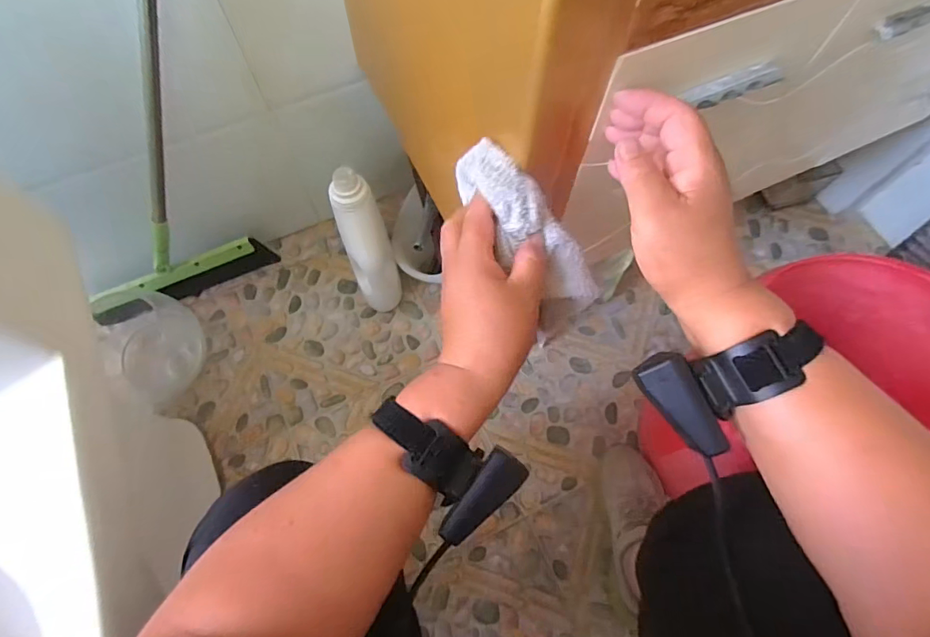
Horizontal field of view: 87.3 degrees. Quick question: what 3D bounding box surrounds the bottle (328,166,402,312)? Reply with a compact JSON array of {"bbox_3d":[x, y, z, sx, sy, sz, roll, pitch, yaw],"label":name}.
[{"bbox_3d":[-0.159,-0.117,0.807,0.072,0.279,0.059,-21,43,-9],"label":"bottle"}]

